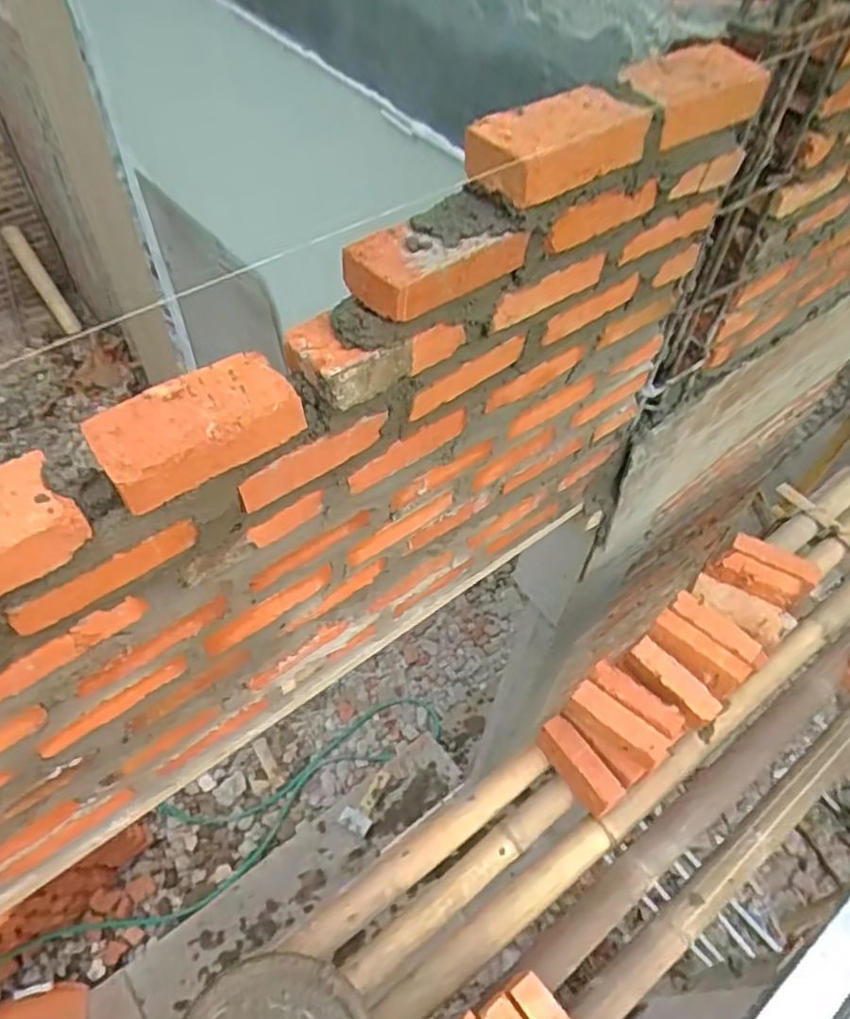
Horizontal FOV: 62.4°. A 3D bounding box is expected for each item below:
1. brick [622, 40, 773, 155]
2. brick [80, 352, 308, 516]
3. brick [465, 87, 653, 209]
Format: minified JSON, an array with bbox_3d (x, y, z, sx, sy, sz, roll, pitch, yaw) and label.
[{"bbox_3d":[0.247,-0.392,0.658,0.161,0.041,0.079,-28,59,-21],"label":"brick"},{"bbox_3d":[-0.182,-0.066,0.559,0.150,0.043,0.075,-28,59,-21],"label":"brick"},{"bbox_3d":[0.109,-0.305,0.584,0.155,0.048,0.067,-32,61,-23],"label":"brick"}]

